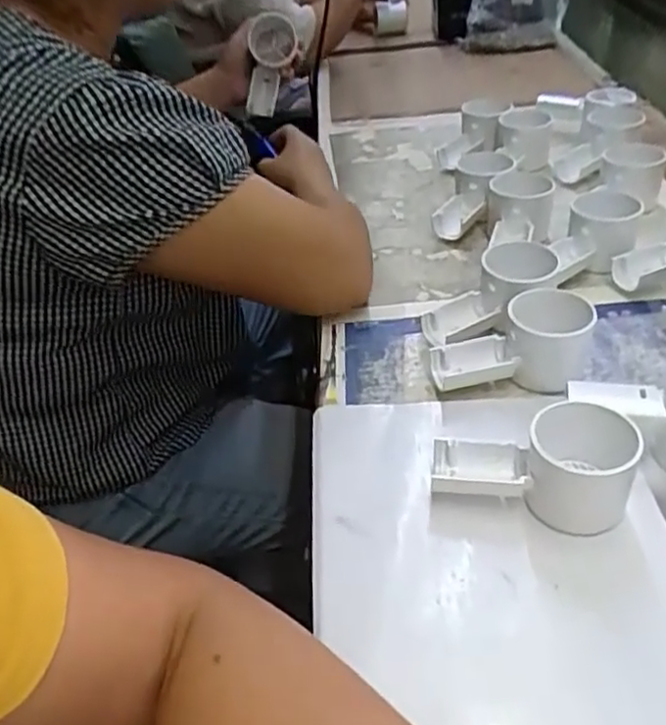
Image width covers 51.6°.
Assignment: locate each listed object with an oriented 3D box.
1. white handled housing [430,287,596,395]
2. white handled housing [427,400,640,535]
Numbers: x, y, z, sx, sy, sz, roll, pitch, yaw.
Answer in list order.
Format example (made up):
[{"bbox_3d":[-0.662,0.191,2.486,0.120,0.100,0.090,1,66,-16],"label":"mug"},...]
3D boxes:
[{"bbox_3d":[0.132,-0.015,0.498,0.120,0.051,0.056,-4,38,2],"label":"white handled housing"},{"bbox_3d":[0.117,0.061,0.402,0.112,0.049,0.055,-3,38,2],"label":"white handled housing"}]

